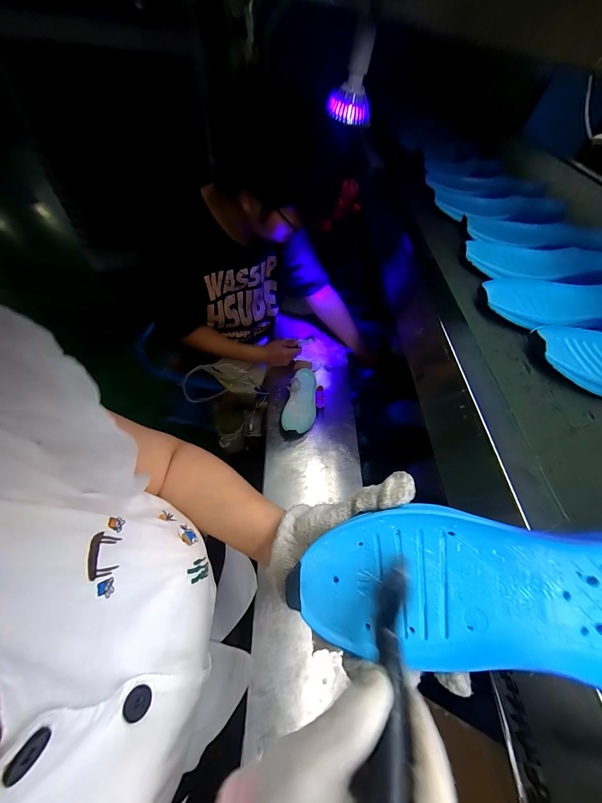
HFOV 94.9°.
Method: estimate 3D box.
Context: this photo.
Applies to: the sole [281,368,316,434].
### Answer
[{"bbox_3d":[0.005,-0.004,0.753,0.083,0.039,0.198,15,58,3],"label":"sole"}]

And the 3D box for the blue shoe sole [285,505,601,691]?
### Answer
[{"bbox_3d":[0.131,0.127,0.183,0.276,0.032,0.090,-4,56,18],"label":"blue shoe sole"}]

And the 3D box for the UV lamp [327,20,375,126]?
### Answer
[{"bbox_3d":[0.091,-0.559,0.480,0.078,0.113,0.086,11,58,3],"label":"UV lamp"}]

